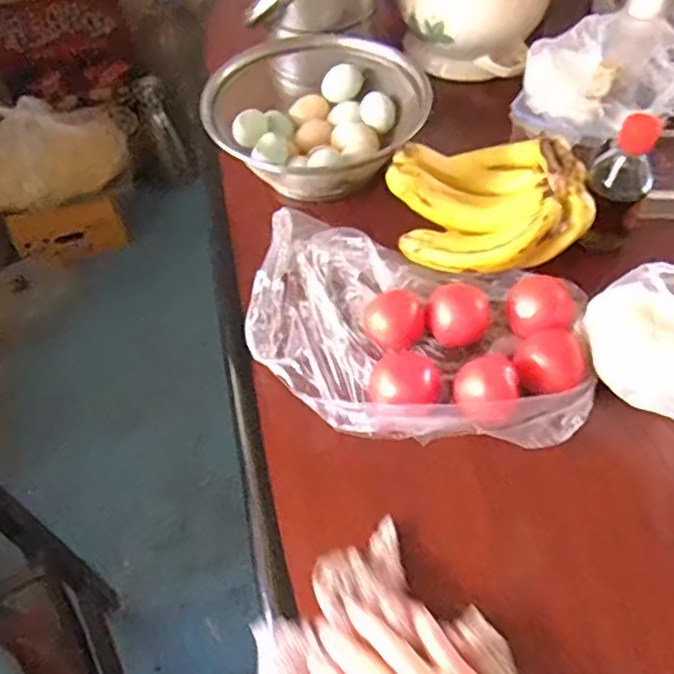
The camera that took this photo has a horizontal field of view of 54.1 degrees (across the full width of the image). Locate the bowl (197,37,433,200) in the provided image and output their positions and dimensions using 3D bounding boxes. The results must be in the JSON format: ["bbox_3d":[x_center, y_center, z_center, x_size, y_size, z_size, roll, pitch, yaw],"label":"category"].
[{"bbox_3d":[-0.011,-0.264,0.762,0.219,0.096,0.238,0,53,1],"label":"bowl"}]

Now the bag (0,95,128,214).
[{"bbox_3d":[-0.727,-0.469,1.649,0.378,0.170,0.244,-28,58,-19],"label":"bag"}]

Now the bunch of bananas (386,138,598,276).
[{"bbox_3d":[0.147,-0.144,0.644,0.176,0.085,0.153,-20,56,-14],"label":"bunch of bananas"}]

